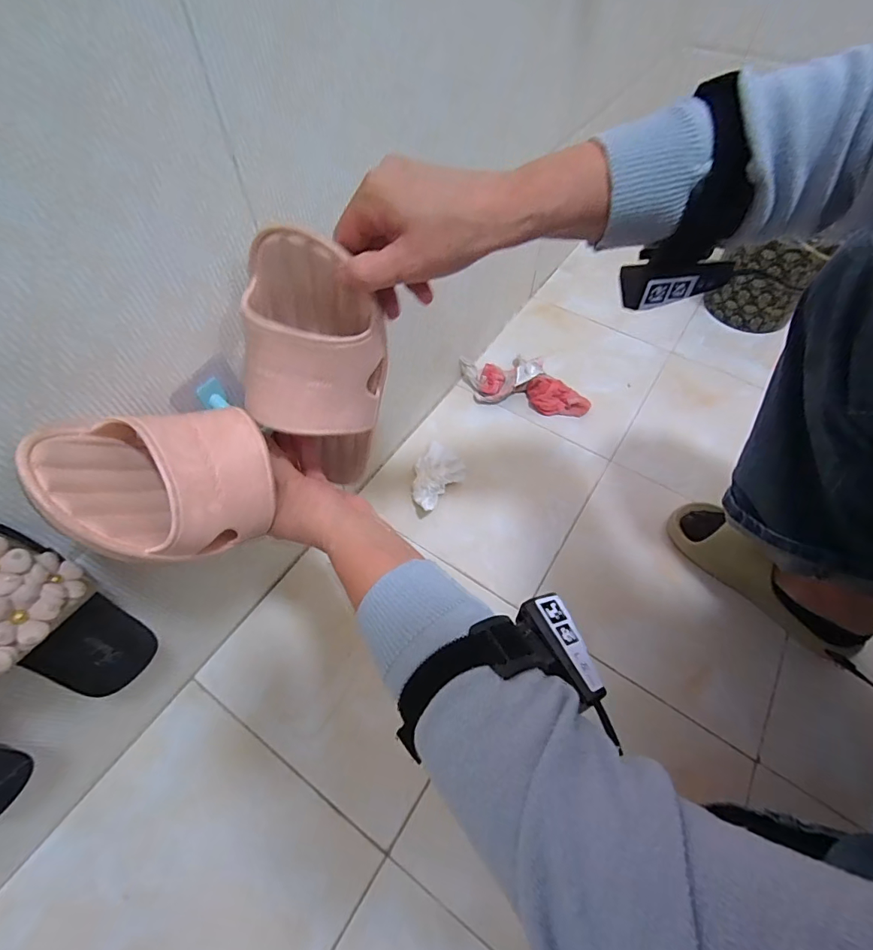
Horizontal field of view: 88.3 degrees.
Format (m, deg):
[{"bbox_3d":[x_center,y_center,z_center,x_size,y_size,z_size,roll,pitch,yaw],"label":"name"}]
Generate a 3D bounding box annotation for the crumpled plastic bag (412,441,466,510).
[{"bbox_3d":[-0.004,0.003,0.696,0.075,0.030,0.112,31,61,19],"label":"crumpled plastic bag"}]

